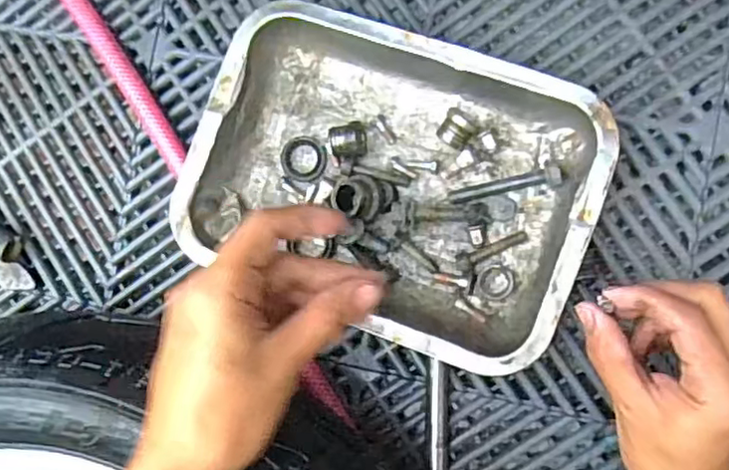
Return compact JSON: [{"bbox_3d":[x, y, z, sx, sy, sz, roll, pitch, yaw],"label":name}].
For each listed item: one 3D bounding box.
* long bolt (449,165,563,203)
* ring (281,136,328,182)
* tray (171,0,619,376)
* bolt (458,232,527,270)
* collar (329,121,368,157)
[{"bbox_3d":[0.093,-0.031,0.429,0.072,0.018,0.013,-13,84,7],"label":"long bolt"},{"bbox_3d":[-0.043,-0.054,0.456,0.032,0.004,0.031,-1,85,8],"label":"ring"},{"bbox_3d":[0.017,-0.035,0.432,0.255,0.045,0.184,20,89,10],"label":"tray"},{"bbox_3d":[0.085,0.010,0.429,0.047,0.012,0.011,-23,83,6],"label":"bolt"},{"bbox_3d":[-0.010,-0.064,0.444,0.024,0.021,0.023,-16,83,7],"label":"collar"}]

